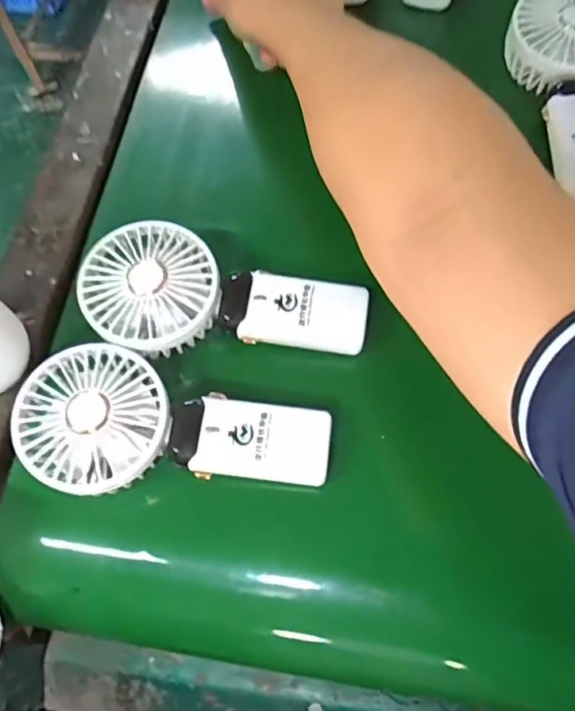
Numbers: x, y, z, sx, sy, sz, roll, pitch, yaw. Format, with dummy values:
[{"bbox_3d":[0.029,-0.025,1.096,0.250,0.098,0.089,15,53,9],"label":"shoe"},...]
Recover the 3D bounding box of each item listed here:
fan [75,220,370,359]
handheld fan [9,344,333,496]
[{"bbox_3d":[-0.041,-0.043,0.381,0.179,0.034,0.084,-2,66,3],"label":"fan"},{"bbox_3d":[-0.068,0.045,0.344,0.182,0.031,0.083,8,67,7],"label":"handheld fan"}]

